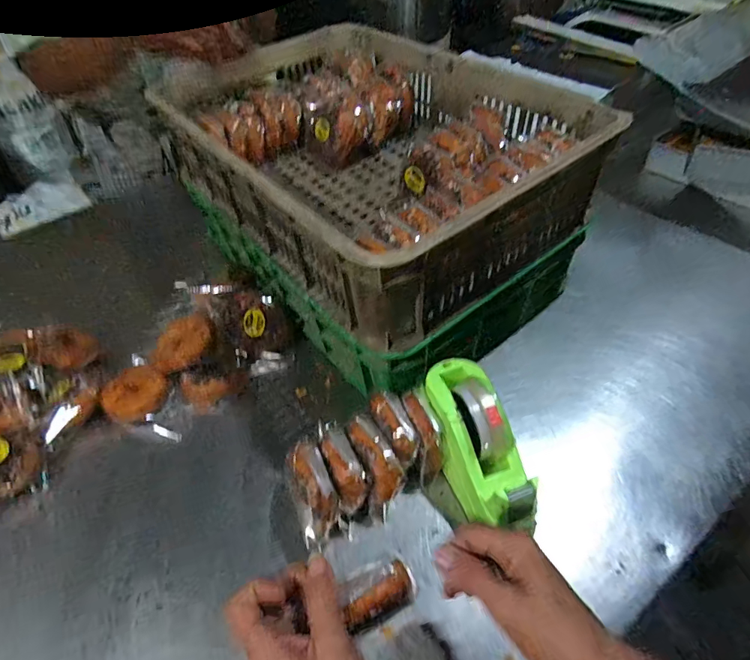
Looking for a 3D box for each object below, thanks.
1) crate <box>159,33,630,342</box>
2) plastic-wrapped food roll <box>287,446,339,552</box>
[{"bbox_3d":[-0.022,-0.281,0.682,0.425,0.157,0.617,-34,56,-21],"label":"crate"},{"bbox_3d":[-0.065,0.187,0.493,0.044,0.098,0.088,-15,52,-8],"label":"plastic-wrapped food roll"}]

